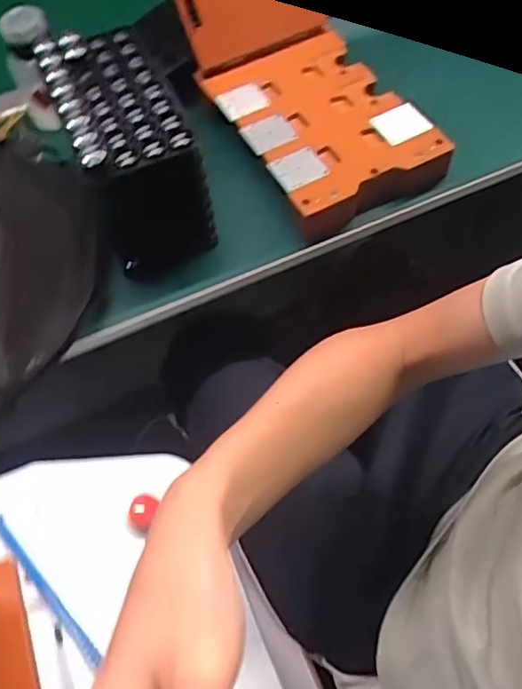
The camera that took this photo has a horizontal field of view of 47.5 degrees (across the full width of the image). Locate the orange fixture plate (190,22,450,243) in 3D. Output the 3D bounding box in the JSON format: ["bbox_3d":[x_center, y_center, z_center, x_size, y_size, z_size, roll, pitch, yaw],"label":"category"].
[{"bbox_3d":[0.063,-0.242,0.644,0.174,0.043,0.254,-27,61,-11],"label":"orange fixture plate"}]

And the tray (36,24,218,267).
[{"bbox_3d":[-0.131,-0.223,0.523,0.096,0.030,0.187,-23,61,-9],"label":"tray"}]

